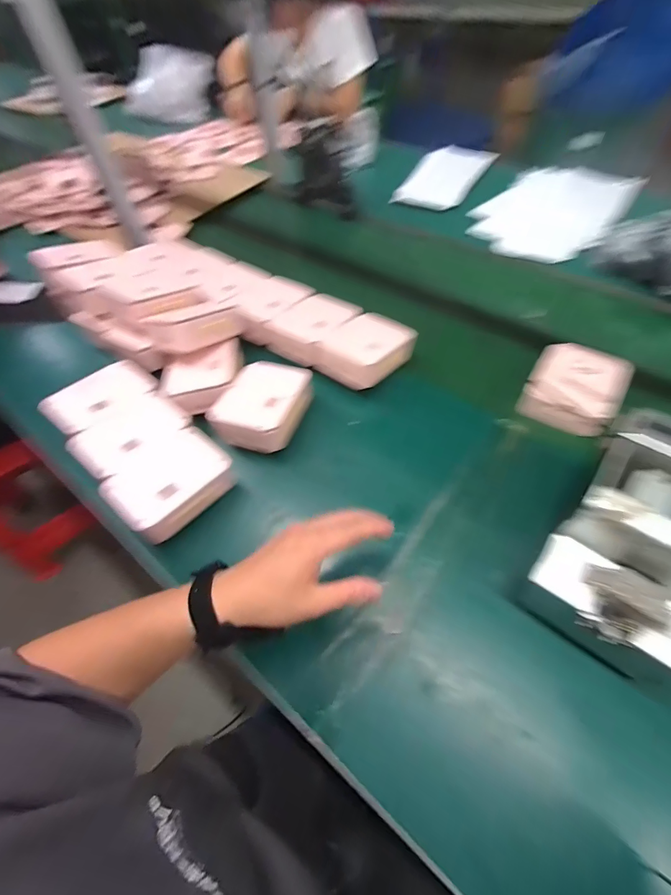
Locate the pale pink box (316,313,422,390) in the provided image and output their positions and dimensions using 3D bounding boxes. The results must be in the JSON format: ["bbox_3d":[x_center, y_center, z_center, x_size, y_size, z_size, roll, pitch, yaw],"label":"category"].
[{"bbox_3d":[0.047,-0.156,0.592,0.107,0.046,0.132,31,62,23],"label":"pale pink box"}]

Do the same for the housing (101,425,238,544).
[{"bbox_3d":[-0.212,0.045,0.497,0.097,0.046,0.141,36,65,26],"label":"housing"}]

